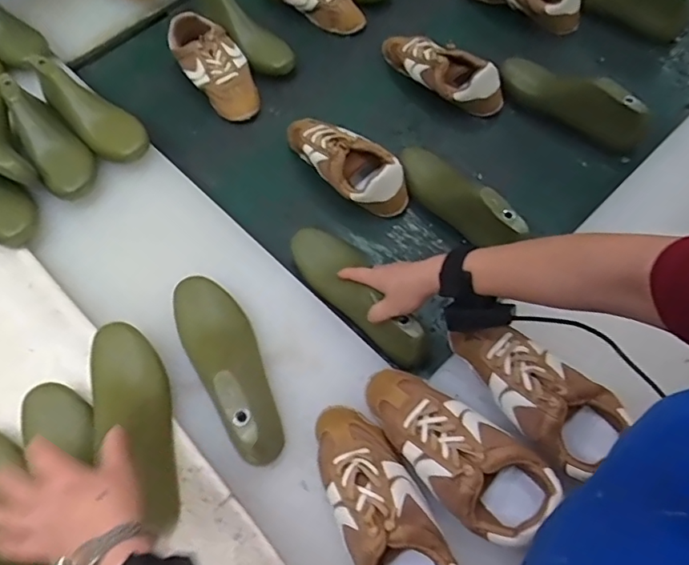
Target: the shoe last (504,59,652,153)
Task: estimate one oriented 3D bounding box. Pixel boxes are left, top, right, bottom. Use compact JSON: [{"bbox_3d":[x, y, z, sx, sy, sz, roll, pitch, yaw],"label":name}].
[{"bbox_3d":[0.356,-0.293,0.829,0.083,0.085,0.233,-37,67,-14],"label":"shoe last"}]

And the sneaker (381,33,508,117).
[{"bbox_3d":[0.153,-0.352,0.865,0.223,0.069,0.077,35,71,19],"label":"sneaker"}]

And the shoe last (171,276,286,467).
[{"bbox_3d":[-0.130,0.084,0.589,0.074,0.088,0.230,-28,65,-10],"label":"shoe last"}]

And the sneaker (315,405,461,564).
[{"bbox_3d":[0.038,0.227,0.521,0.085,0.070,0.223,-24,63,-10],"label":"sneaker"}]

